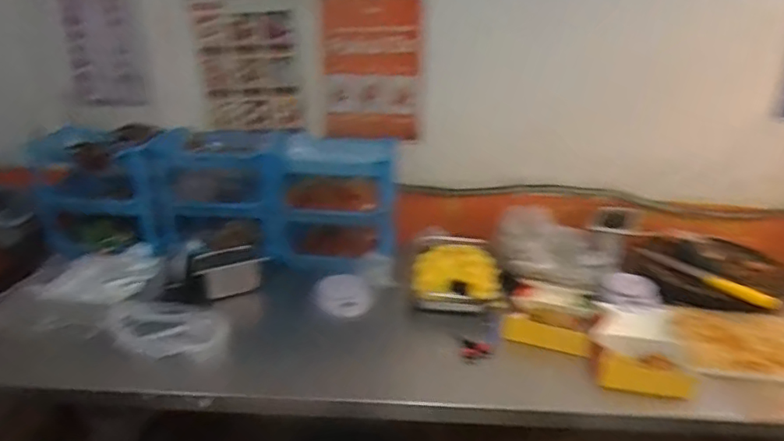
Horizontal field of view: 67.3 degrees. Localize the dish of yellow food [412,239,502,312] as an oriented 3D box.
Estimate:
[{"bbox_3d":[0.162,0.134,1.499,0.207,0.087,0.218,1,22,1],"label":"dish of yellow food"}]

